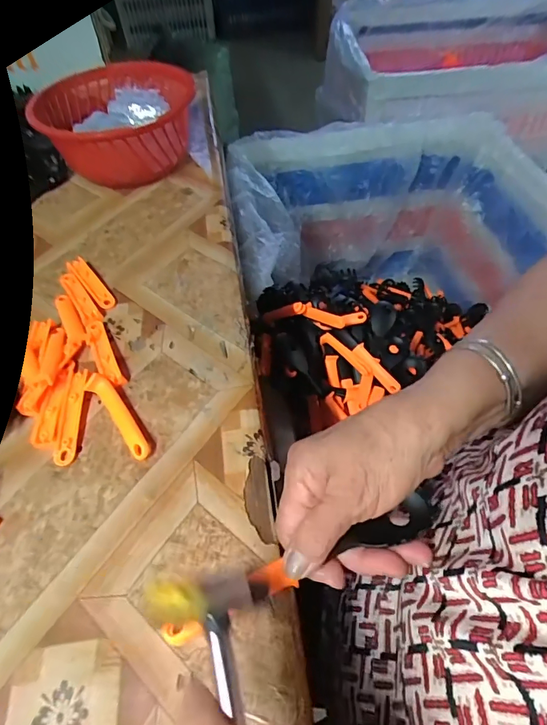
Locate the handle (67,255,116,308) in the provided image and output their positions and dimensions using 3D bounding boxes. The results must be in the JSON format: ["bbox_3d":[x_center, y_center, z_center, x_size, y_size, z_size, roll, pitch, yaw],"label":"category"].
[{"bbox_3d":[-0.170,-0.075,0.400,0.015,0.009,0.073,-34,59,-21],"label":"handle"}]

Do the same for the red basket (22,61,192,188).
[{"bbox_3d":[-0.172,-0.277,0.508,0.152,0.078,0.168,-8,53,-3],"label":"red basket"}]

